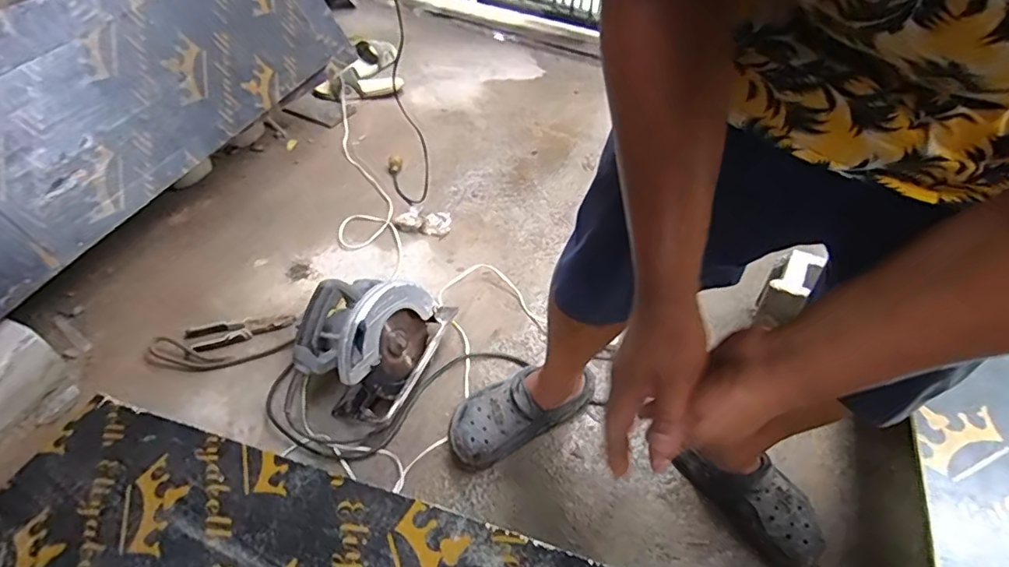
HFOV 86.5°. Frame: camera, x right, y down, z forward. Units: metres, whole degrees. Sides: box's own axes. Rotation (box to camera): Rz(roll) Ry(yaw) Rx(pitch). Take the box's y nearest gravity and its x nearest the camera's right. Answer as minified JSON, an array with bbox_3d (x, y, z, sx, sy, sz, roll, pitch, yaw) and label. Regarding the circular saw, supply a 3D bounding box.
[{"bbox_3d":[-0.236,0.106,0.982,0.185,0.211,0.255,18,54,16],"label":"circular saw"}]

